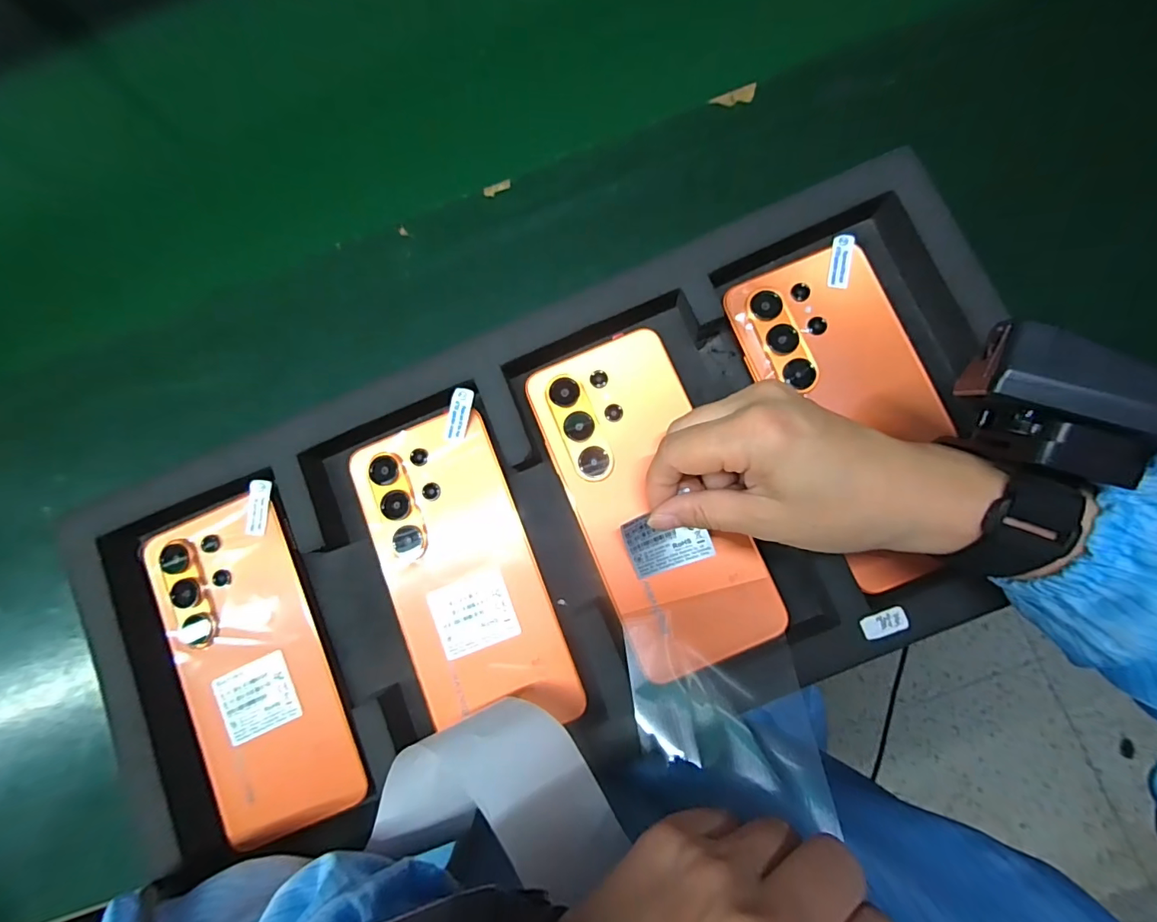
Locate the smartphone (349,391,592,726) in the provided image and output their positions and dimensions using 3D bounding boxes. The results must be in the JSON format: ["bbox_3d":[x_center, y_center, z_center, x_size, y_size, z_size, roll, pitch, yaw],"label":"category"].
[{"bbox_3d":[-0.061,0.057,0.253,0.076,0.010,0.162,-22,81,2],"label":"smartphone"}]

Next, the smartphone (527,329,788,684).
[{"bbox_3d":[0.037,0.018,0.246,0.076,0.013,0.170,-23,82,2],"label":"smartphone"}]

